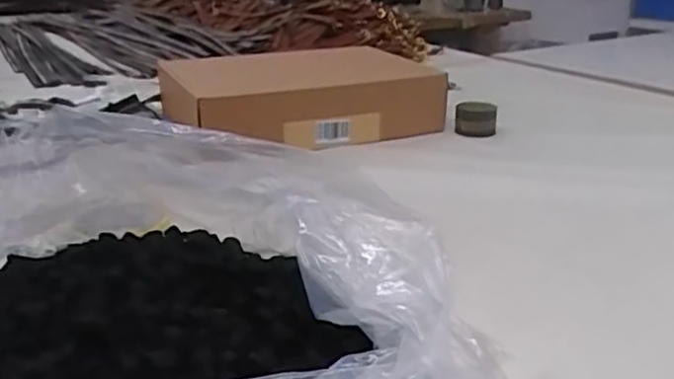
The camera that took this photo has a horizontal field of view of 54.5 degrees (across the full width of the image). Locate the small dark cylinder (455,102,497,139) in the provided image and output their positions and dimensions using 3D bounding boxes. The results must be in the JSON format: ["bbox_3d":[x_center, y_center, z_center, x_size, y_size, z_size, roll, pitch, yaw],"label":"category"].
[{"bbox_3d":[0.195,-0.100,0.921,0.059,0.039,0.051,5,23,14],"label":"small dark cylinder"}]

